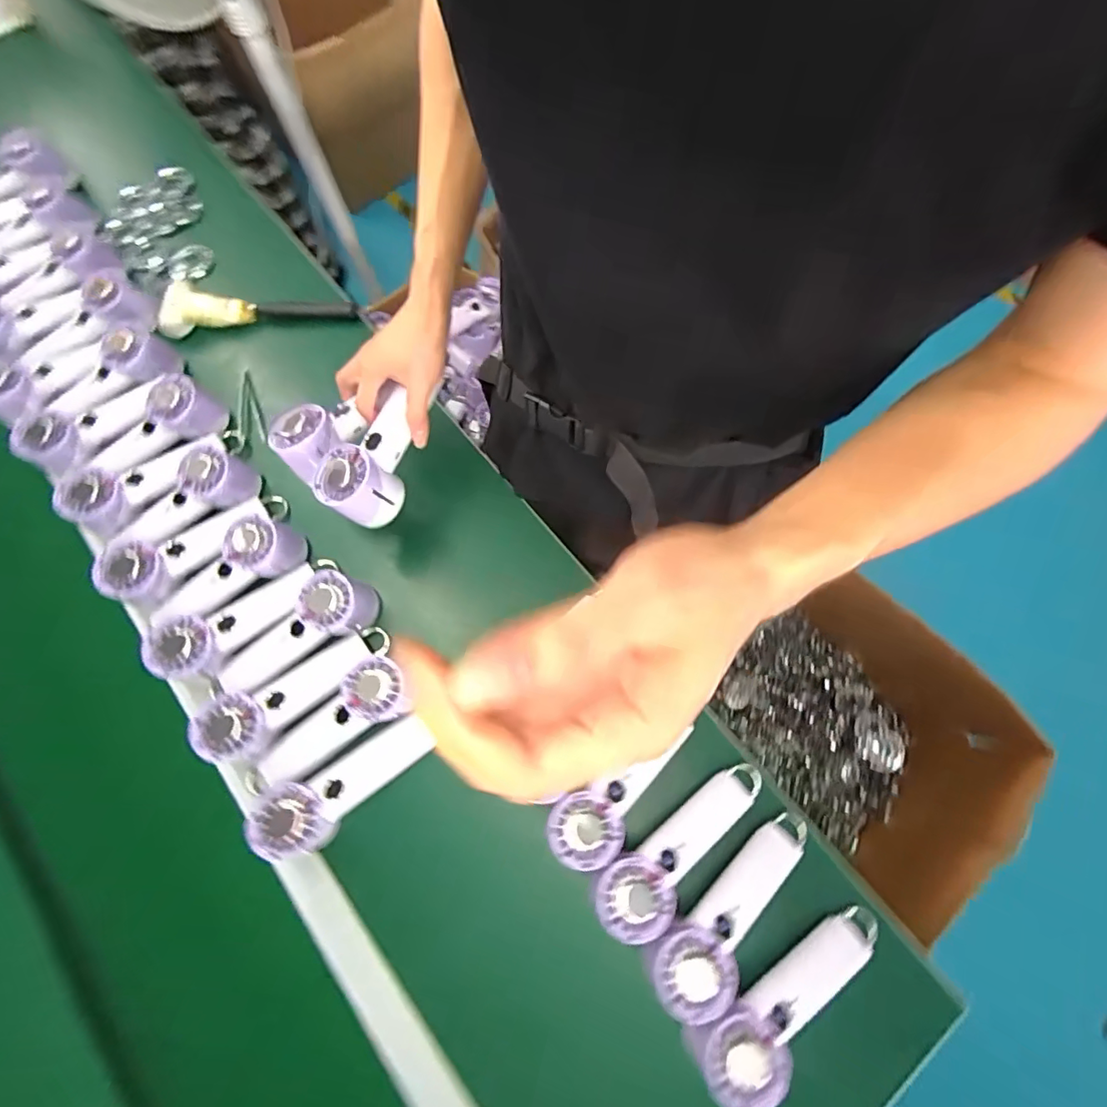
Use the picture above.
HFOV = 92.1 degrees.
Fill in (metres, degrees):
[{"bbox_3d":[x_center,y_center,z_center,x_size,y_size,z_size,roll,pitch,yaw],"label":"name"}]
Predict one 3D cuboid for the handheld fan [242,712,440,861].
[{"bbox_3d":[-0.203,0.225,0.518,0.172,0.036,0.063,-31,74,-24],"label":"handheld fan"}]

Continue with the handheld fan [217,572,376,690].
[{"bbox_3d":[-0.277,0.081,0.563,0.180,0.048,0.071,-29,75,-7],"label":"handheld fan"}]

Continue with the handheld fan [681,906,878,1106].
[{"bbox_3d":[0.208,0.382,0.460,0.200,0.065,0.067,-30,75,-8],"label":"handheld fan"}]

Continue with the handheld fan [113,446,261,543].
[{"bbox_3d":[-0.431,-0.061,0.618,0.159,0.059,0.067,-34,75,-9],"label":"handheld fan"}]

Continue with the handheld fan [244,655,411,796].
[{"bbox_3d":[-0.232,0.179,0.541,0.189,0.037,0.061,-37,75,7],"label":"handheld fan"}]

